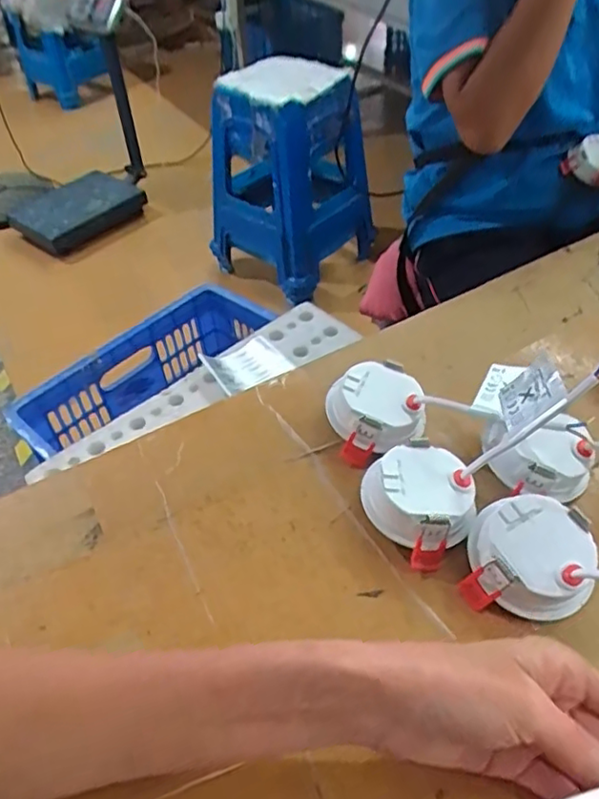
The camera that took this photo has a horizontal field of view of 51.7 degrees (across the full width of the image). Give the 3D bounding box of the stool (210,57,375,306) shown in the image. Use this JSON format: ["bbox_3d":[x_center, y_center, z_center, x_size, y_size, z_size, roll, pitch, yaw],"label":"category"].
[{"bbox_3d":[-0.044,-0.607,1.733,0.399,0.562,0.317,23,51,26],"label":"stool"}]

